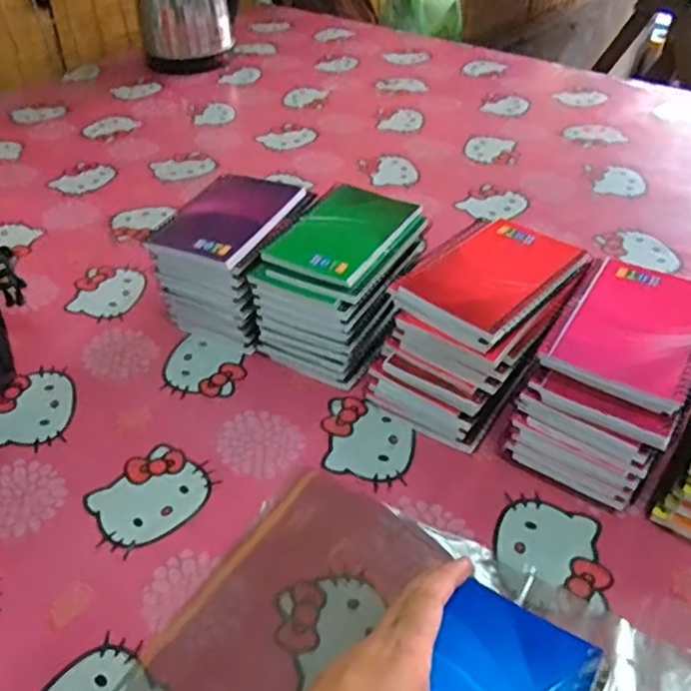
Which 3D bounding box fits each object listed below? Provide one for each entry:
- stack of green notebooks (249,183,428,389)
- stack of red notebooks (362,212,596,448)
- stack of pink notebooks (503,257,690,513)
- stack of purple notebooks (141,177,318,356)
[{"bbox_3d":[0.003,-0.050,0.582,0.106,0.113,0.132,20,45,22],"label":"stack of green notebooks"},{"bbox_3d":[0.106,-0.013,0.536,0.111,0.114,0.148,26,47,28],"label":"stack of red notebooks"},{"bbox_3d":[0.192,0.027,0.486,0.101,0.112,0.137,25,47,27],"label":"stack of pink notebooks"},{"bbox_3d":[-0.097,-0.077,0.614,0.101,0.111,0.128,16,44,19],"label":"stack of purple notebooks"}]

